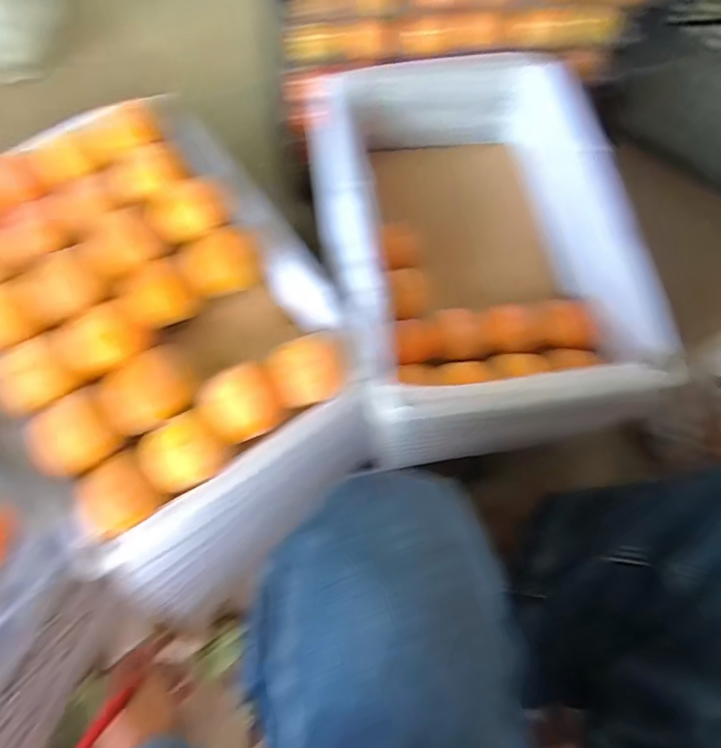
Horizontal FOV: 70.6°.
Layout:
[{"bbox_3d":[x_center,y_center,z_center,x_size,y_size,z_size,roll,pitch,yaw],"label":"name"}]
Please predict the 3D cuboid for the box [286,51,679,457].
[{"bbox_3d":[0.103,-0.143,0.614,0.292,0.175,0.448,-13,72,-7],"label":"box"}]

